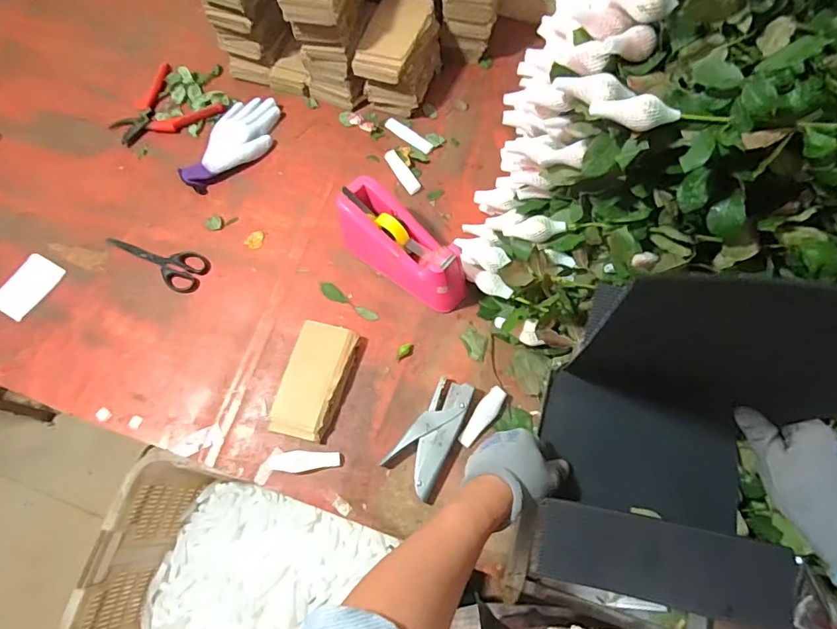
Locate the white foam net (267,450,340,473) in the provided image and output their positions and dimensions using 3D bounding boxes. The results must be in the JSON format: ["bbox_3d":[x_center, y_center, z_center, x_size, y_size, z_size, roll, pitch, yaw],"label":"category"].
[{"bbox_3d":[-0.145,0.186,0.615,0.087,0.012,0.025,-5,67,-1],"label":"white foam net"}]

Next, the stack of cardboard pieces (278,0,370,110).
[{"bbox_3d":[-0.135,-0.467,0.774,0.104,0.228,0.161,5,67,3],"label":"stack of cardboard pieces"}]

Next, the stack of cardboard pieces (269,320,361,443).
[{"bbox_3d":[-0.138,0.088,0.647,0.085,0.025,0.153,14,68,7],"label":"stack of cardboard pieces"}]

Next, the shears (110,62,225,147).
[{"bbox_3d":[-0.456,-0.357,0.845,0.175,0.017,0.161,40,73,16],"label":"shears"}]

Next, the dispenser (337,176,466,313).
[{"bbox_3d":[-0.018,-0.092,0.682,0.202,0.102,0.076,37,74,14],"label":"dispenser"}]

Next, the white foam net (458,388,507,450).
[{"bbox_3d":[0.084,0.133,0.637,0.027,0.014,0.086,37,72,15],"label":"white foam net"}]

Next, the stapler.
[{"bbox_3d":[0.019,0.154,0.625,0.072,0.026,0.147,28,70,12],"label":"stapler"}]

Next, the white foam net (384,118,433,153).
[{"bbox_3d":[-0.017,-0.300,0.817,0.096,0.009,0.025,39,73,16],"label":"white foam net"}]

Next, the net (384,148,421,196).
[{"bbox_3d":[-0.027,-0.233,0.791,0.023,0.014,0.092,-30,70,-11],"label":"net"}]

